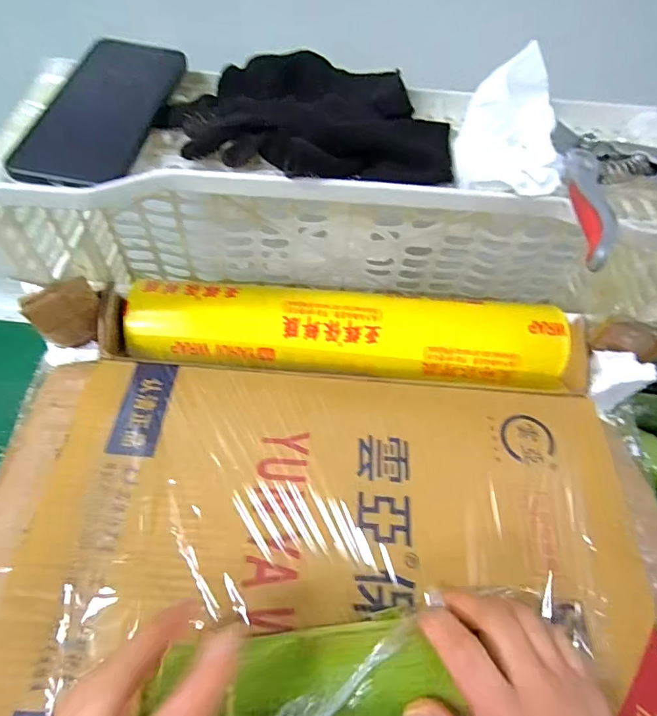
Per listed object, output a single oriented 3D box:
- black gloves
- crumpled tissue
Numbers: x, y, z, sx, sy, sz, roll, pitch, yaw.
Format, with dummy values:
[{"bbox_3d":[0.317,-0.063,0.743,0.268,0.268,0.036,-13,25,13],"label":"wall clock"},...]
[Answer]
[{"bbox_3d":[-0.015,-0.172,0.322,0.199,0.027,0.119,-2,56,-7],"label":"black gloves"},{"bbox_3d":[0.129,-0.157,0.314,0.072,0.057,0.068,21,57,8],"label":"crumpled tissue"}]

